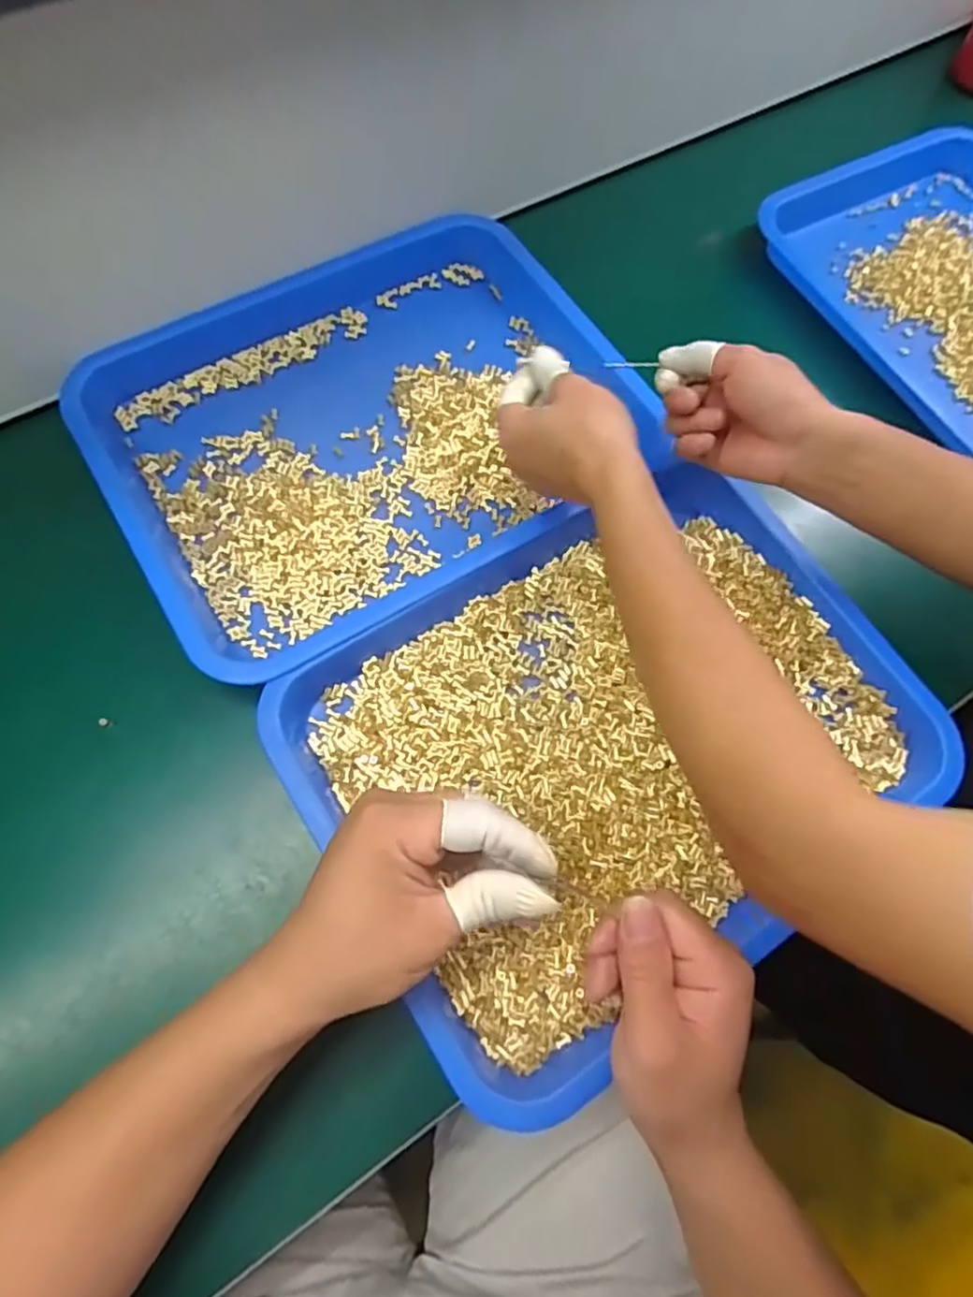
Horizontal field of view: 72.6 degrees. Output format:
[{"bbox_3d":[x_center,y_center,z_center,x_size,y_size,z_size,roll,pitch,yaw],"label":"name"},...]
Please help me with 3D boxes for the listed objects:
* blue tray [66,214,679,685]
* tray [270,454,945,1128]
[{"bbox_3d":[-0.086,-0.179,0.509,0.388,0.034,0.319,-30,73,-13],"label":"blue tray"},{"bbox_3d":[0.086,0.054,0.436,0.382,0.034,0.295,-32,74,-13],"label":"tray"}]

